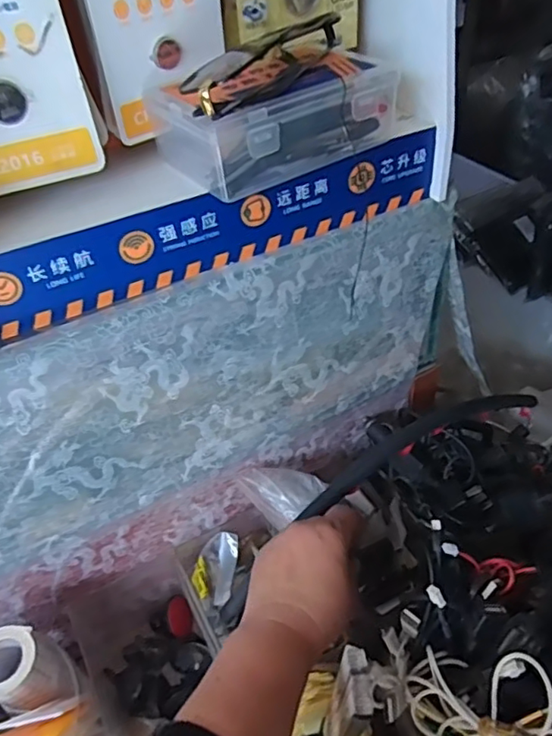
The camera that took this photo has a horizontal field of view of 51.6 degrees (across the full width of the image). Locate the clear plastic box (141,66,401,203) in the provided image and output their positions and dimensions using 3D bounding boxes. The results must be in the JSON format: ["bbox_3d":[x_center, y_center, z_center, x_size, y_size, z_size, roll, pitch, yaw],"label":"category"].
[{"bbox_3d":[0.001,-0.153,0.343,0.131,0.049,0.087,-25,47,-19],"label":"clear plastic box"}]

